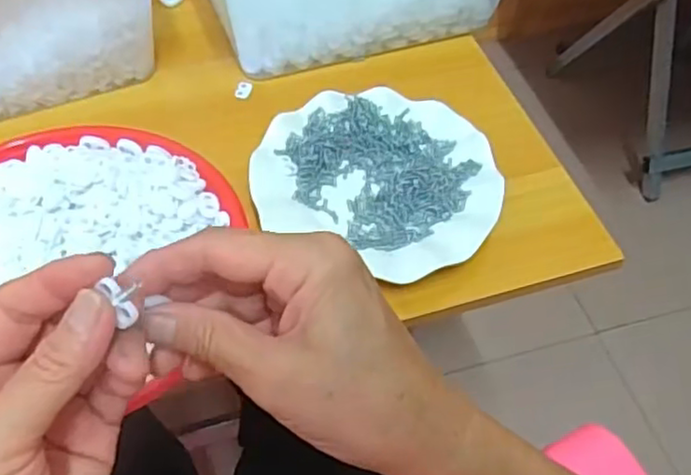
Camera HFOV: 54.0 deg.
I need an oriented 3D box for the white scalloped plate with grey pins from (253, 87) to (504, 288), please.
[{"bbox_3d":[0.027,-0.047,0.516,0.178,0.021,0.164,1,55,-1],"label":"white scalloped plate with grey pins"}]

